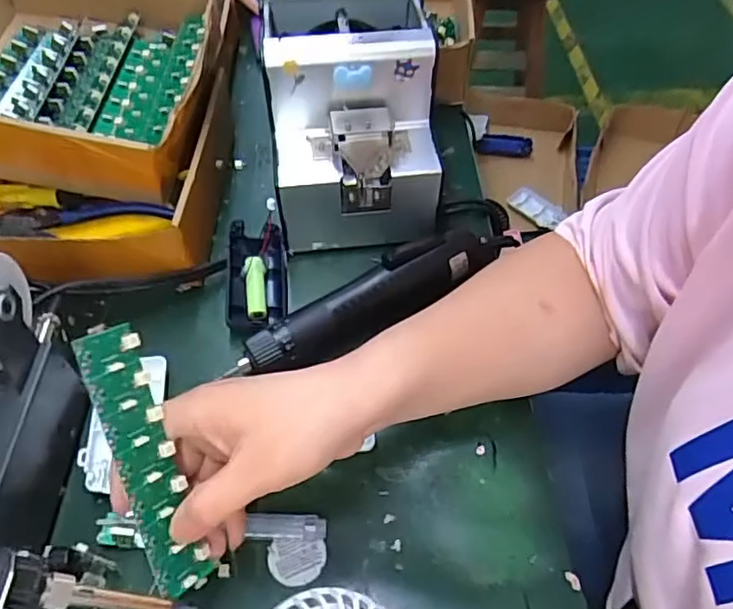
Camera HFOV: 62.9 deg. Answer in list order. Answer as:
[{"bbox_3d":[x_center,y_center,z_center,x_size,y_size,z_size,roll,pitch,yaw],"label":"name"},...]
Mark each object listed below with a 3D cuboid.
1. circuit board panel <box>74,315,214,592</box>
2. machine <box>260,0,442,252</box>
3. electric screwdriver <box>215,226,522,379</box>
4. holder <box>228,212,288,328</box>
[{"bbox_3d":[-0.109,0.078,0.299,0.004,0.139,0.028,-8,12,46],"label":"circuit board panel"},{"bbox_3d":[-0.014,-0.153,0.484,0.120,0.148,0.171,-7,54,-4],"label":"machine"},{"bbox_3d":[0.015,-0.011,0.442,0.230,0.034,0.039,-29,58,-18],"label":"electric screwdriver"},{"bbox_3d":[-0.085,-0.023,0.464,0.042,0.026,0.092,-5,54,-2],"label":"holder"}]

